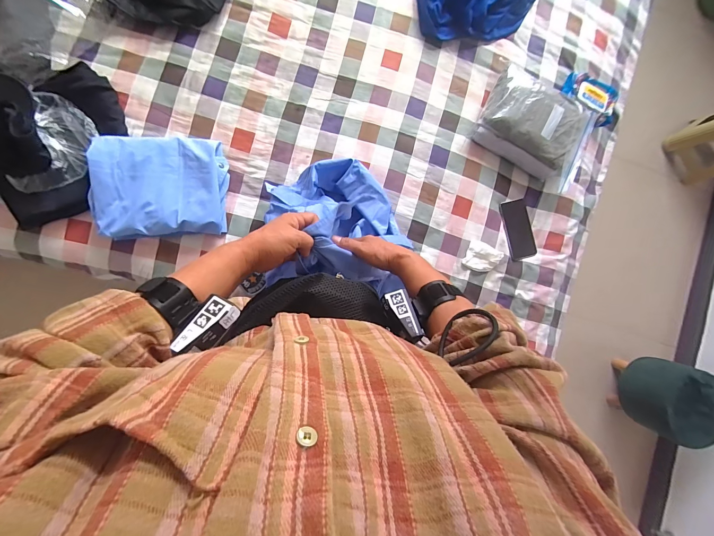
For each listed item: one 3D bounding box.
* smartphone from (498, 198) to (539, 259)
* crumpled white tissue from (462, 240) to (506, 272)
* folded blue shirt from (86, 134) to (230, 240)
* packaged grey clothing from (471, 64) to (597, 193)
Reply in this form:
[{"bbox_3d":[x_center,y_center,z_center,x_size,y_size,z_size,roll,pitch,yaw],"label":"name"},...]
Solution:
[{"bbox_3d":[0.443,-0.106,0.862,0.073,0.015,0.158,-11,91,7],"label":"smartphone"},{"bbox_3d":[0.332,-0.025,0.832,0.090,0.026,0.070,19,86,-8],"label":"crumpled white tissue"},{"bbox_3d":[-0.437,-0.186,0.709,0.269,0.062,0.222,-3,89,-8],"label":"folded blue shirt"},{"bbox_3d":[0.468,-0.369,0.823,0.291,0.082,0.215,28,85,-7],"label":"packaged grey clothing"}]

